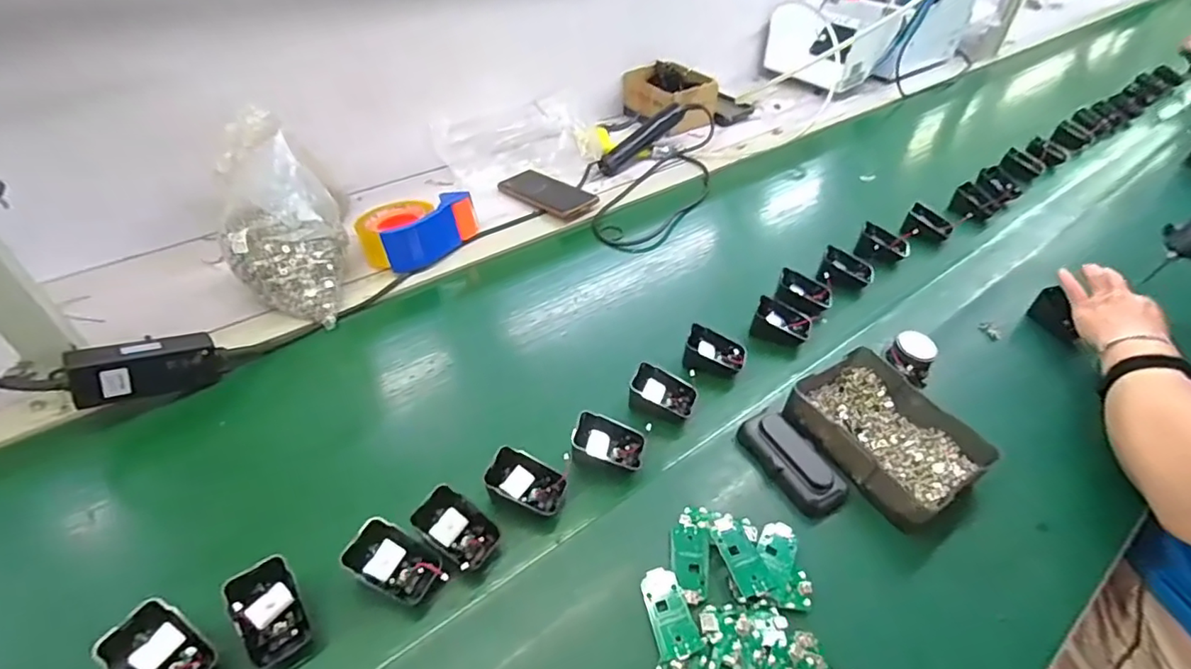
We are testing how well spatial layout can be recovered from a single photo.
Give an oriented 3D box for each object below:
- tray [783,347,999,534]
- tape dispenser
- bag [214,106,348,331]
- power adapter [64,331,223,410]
[{"bbox_3d":[0.279,0.101,0.541,0.128,0.057,0.164,-22,48,-25],"label":"tray"},{"bbox_3d":[-0.242,-0.149,0.747,0.152,0.063,0.107,-25,49,-27],"label":"tape dispenser"},{"bbox_3d":[-0.354,-0.118,0.624,0.123,0.180,0.128,-20,47,-23],"label":"bag"},{"bbox_3d":[-0.446,0.032,0.550,0.116,0.053,0.032,-13,41,-46],"label":"power adapter"}]

